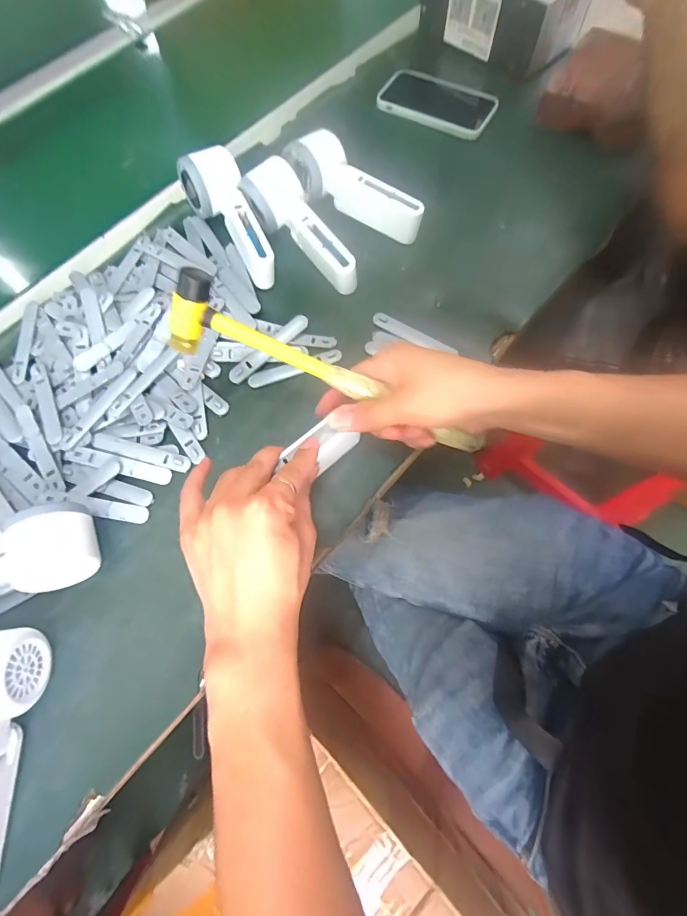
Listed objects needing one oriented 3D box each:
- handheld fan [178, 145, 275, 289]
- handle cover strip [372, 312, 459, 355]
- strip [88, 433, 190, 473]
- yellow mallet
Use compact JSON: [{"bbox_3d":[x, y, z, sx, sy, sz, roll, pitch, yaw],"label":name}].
[{"bbox_3d":[-0.118,-0.261,0.446,0.059,0.057,0.158,-29,71,-9],"label":"handheld fan"},{"bbox_3d":[0.071,-0.125,0.424,0.090,0.008,0.014,28,72,12],"label":"handle cover strip"},{"bbox_3d":[-0.186,-0.006,0.380,0.091,0.006,0.015,14,70,7],"label":"strip"},{"bbox_3d":[-0.008,-0.064,0.333,0.273,0.049,0.042,23,71,-8],"label":"yellow mallet"}]

